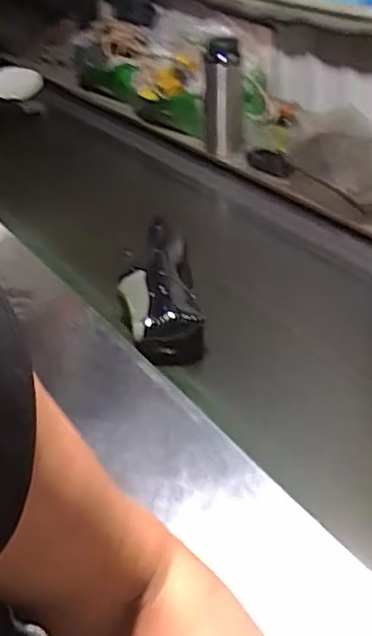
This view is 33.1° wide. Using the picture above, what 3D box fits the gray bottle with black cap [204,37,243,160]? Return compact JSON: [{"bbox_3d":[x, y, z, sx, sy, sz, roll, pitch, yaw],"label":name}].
[{"bbox_3d":[0.074,-0.426,1.250,0.077,0.240,0.081,-4,37,4],"label":"gray bottle with black cap"}]

